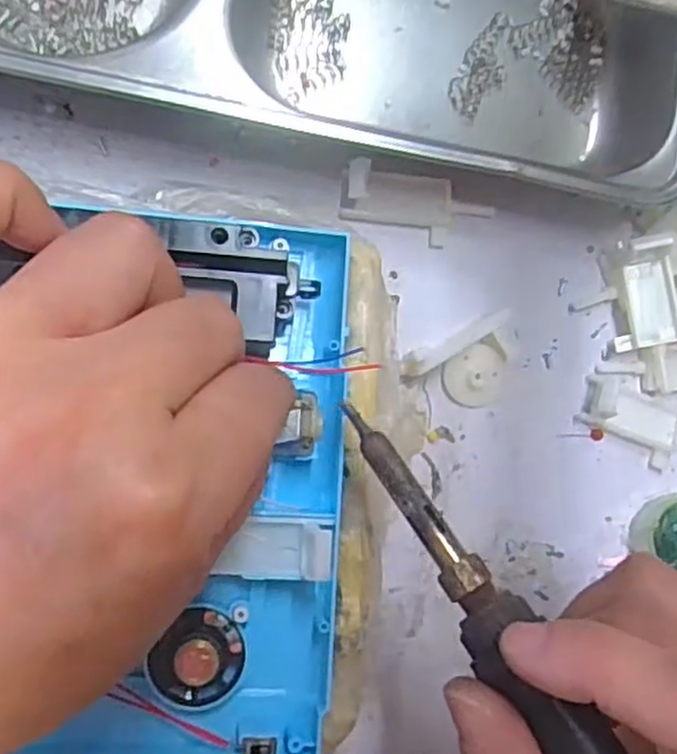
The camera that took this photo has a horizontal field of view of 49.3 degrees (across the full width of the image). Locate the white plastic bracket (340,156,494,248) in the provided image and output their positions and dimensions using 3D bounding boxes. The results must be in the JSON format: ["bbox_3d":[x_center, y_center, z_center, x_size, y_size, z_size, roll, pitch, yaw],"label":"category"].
[{"bbox_3d":[0.028,-0.064,0.276,0.059,0.012,0.024,6,87,-22],"label":"white plastic bracket"}]

